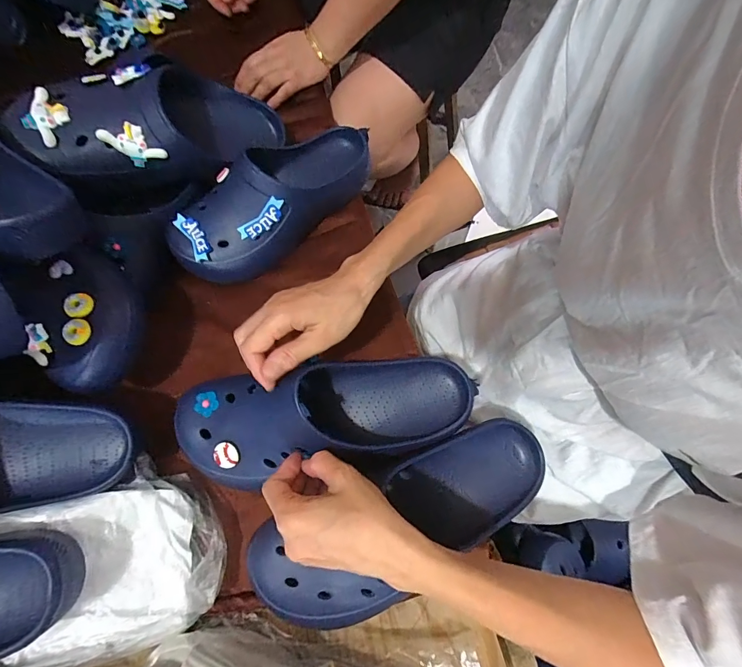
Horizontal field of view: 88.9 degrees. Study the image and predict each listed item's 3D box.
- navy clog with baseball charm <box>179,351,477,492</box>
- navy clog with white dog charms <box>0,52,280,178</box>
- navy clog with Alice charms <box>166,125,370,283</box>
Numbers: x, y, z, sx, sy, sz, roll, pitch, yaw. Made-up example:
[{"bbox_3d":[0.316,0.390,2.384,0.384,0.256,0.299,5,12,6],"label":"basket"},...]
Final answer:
[{"bbox_3d":[-0.044,0.078,0.373,0.291,0.104,0.099,-8,72,-8],"label":"navy clog with baseball charm"},{"bbox_3d":[-0.236,-0.245,0.440,0.291,0.099,0.130,-26,71,-33],"label":"navy clog with white dog charms"},{"bbox_3d":[-0.115,-0.171,0.462,0.274,0.077,0.104,-38,75,-9],"label":"navy clog with Alice charms"}]

